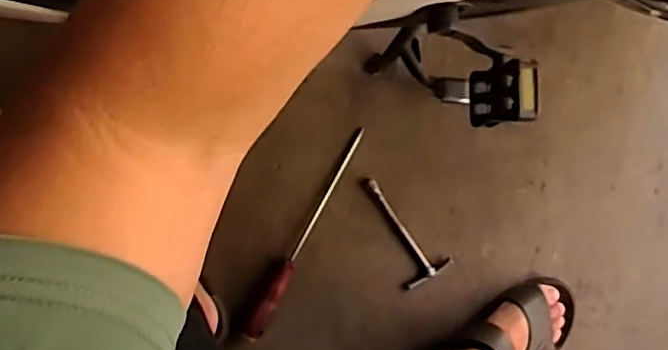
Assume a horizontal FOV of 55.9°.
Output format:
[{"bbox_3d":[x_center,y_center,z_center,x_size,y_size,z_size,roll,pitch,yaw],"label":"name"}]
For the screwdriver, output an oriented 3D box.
[{"bbox_3d":[-0.037,0.076,0.822,0.026,0.031,0.302,29,87,-4],"label":"screwdriver"}]

